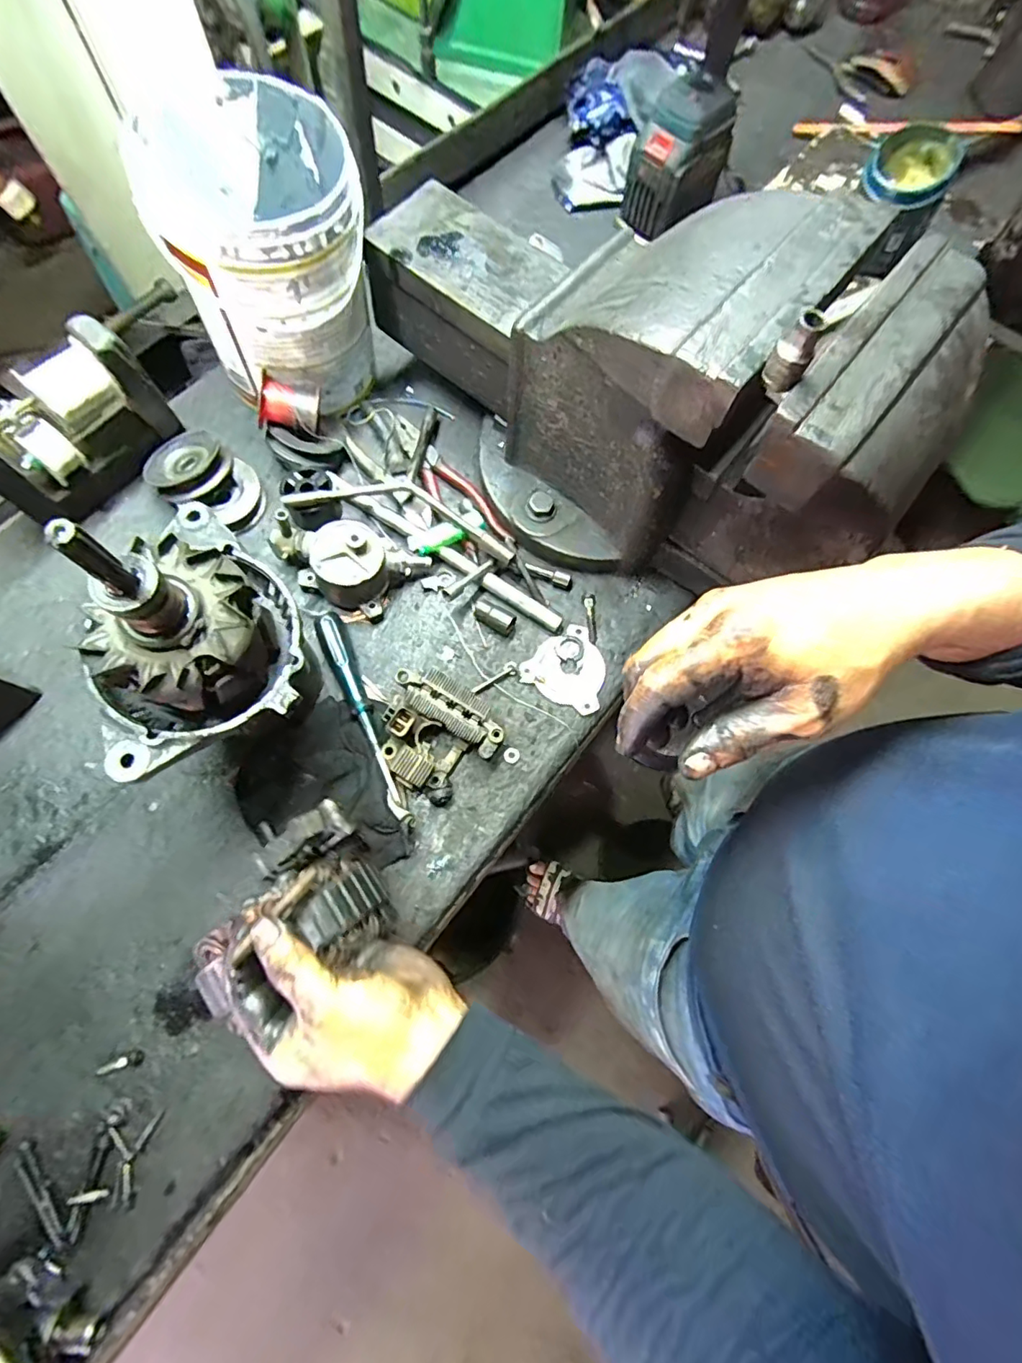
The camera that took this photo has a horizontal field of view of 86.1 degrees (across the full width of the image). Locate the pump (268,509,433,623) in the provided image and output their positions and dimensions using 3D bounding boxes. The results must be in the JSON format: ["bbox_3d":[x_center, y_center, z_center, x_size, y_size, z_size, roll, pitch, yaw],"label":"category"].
[{"bbox_3d":[-0.157,-0.123,0.527,0.128,0.067,0.085,30,72,10],"label":"pump"}]

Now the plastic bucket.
[{"bbox_3d":[-0.218,-0.389,0.530,0.164,0.213,0.176,0,69,-1],"label":"plastic bucket"}]

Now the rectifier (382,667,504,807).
[{"bbox_3d":[-0.067,0.044,0.498,0.108,0.038,0.109,28,71,9],"label":"rectifier"}]

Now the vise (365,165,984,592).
[{"bbox_3d":[0.070,-0.252,0.476,0.489,0.263,0.183,31,72,10],"label":"vise"}]

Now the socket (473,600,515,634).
[{"bbox_3d":[-0.017,-0.064,0.543,0.044,0.020,0.020,28,72,9],"label":"socket"}]

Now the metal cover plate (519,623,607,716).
[{"bbox_3d":[0.061,-0.015,0.538,0.078,0.004,0.077,32,72,10],"label":"metal cover plate"}]

